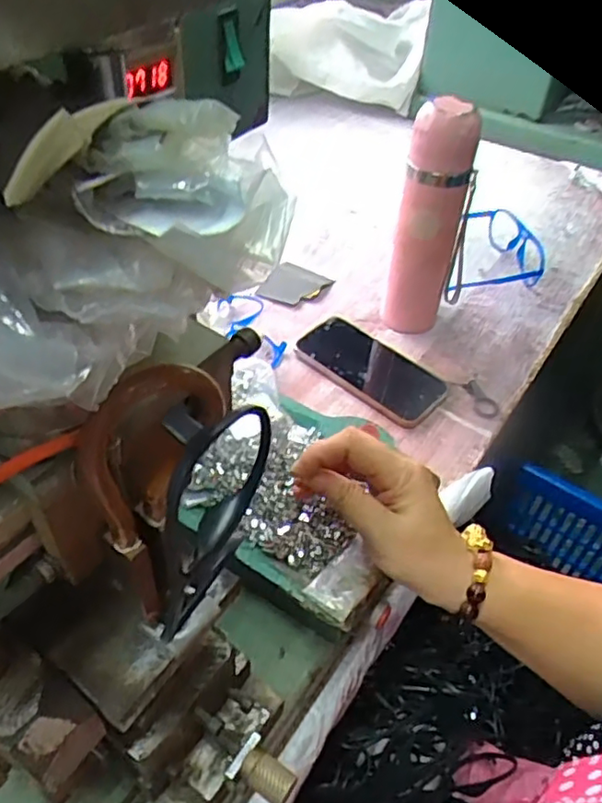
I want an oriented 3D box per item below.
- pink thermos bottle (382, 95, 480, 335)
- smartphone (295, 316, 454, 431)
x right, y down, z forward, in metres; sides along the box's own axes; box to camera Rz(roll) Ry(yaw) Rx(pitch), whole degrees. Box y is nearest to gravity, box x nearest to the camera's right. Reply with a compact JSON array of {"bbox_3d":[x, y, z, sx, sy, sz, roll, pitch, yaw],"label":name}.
[{"bbox_3d":[0.133,-0.170,0.625,0.072,0.242,0.049,12,47,9],"label":"pink thermos bottle"},{"bbox_3d":[0.075,-0.038,0.660,0.161,0.014,0.087,36,55,28],"label":"smartphone"}]

